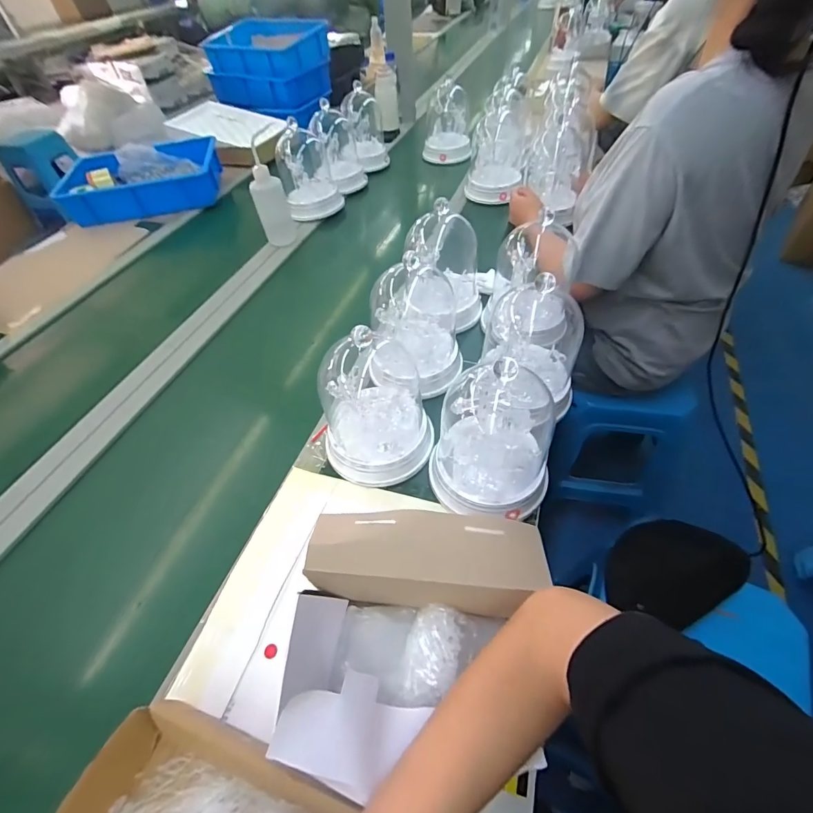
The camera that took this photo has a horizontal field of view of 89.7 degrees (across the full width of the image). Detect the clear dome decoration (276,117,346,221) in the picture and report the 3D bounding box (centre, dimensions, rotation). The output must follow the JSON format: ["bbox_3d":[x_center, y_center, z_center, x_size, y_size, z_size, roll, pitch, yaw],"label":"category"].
[{"bbox_3d":[-0.247,-0.591,1.043,0.141,0.181,0.156,-16,51,-8],"label":"clear dome decoration"}]

